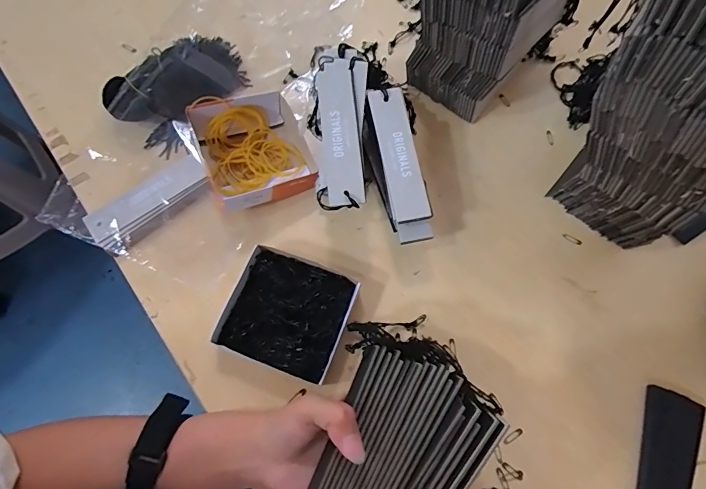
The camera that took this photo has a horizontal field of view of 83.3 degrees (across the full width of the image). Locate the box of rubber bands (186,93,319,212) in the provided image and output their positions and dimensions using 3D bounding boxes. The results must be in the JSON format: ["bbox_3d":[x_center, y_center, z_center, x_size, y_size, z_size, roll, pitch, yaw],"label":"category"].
[{"bbox_3d":[-0.100,-0.097,0.404,0.107,0.041,0.116,-20,73,-9],"label":"box of rubber bands"}]

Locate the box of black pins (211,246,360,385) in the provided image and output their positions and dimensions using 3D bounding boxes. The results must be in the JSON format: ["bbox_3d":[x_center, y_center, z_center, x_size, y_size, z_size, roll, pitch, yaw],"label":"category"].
[{"bbox_3d":[-0.059,0.062,0.362,0.105,0.023,0.097,20,71,5],"label":"box of black pins"}]

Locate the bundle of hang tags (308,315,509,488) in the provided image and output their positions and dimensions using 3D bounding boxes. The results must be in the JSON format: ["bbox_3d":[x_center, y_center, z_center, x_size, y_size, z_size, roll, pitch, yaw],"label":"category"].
[{"bbox_3d":[0.025,0.133,0.273,0.112,0.035,0.151,33,73,9],"label":"bundle of hang tags"}]

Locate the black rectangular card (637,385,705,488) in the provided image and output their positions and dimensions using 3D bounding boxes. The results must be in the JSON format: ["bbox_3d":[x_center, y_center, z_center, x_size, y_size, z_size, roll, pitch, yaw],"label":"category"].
[{"bbox_3d":[0.266,0.189,0.336,0.045,0.006,0.125,22,71,5],"label":"black rectangular card"}]

